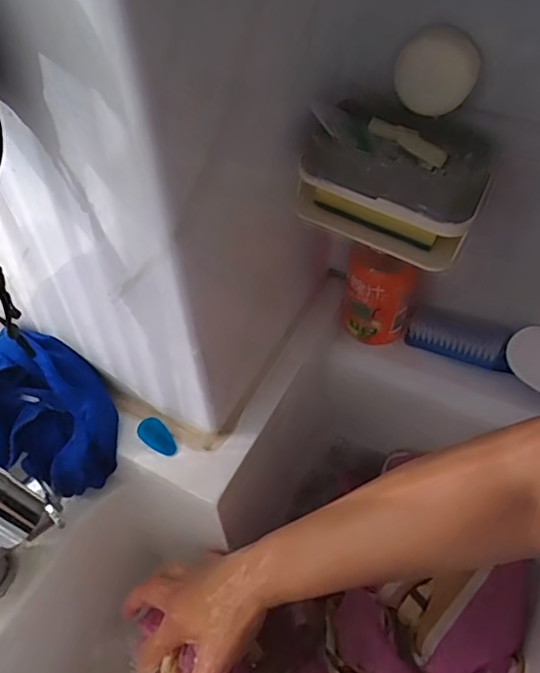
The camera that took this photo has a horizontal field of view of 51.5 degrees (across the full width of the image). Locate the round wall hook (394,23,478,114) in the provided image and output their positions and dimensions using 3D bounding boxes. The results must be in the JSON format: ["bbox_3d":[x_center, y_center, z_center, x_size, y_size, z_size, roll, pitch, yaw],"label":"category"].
[{"bbox_3d":[0.113,-0.180,0.382,0.052,0.056,0.014,3,53,4],"label":"round wall hook"}]

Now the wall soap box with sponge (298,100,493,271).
[{"bbox_3d":[0.092,-0.115,0.417,0.135,0.080,0.076,22,56,17],"label":"wall soap box with sponge"}]

